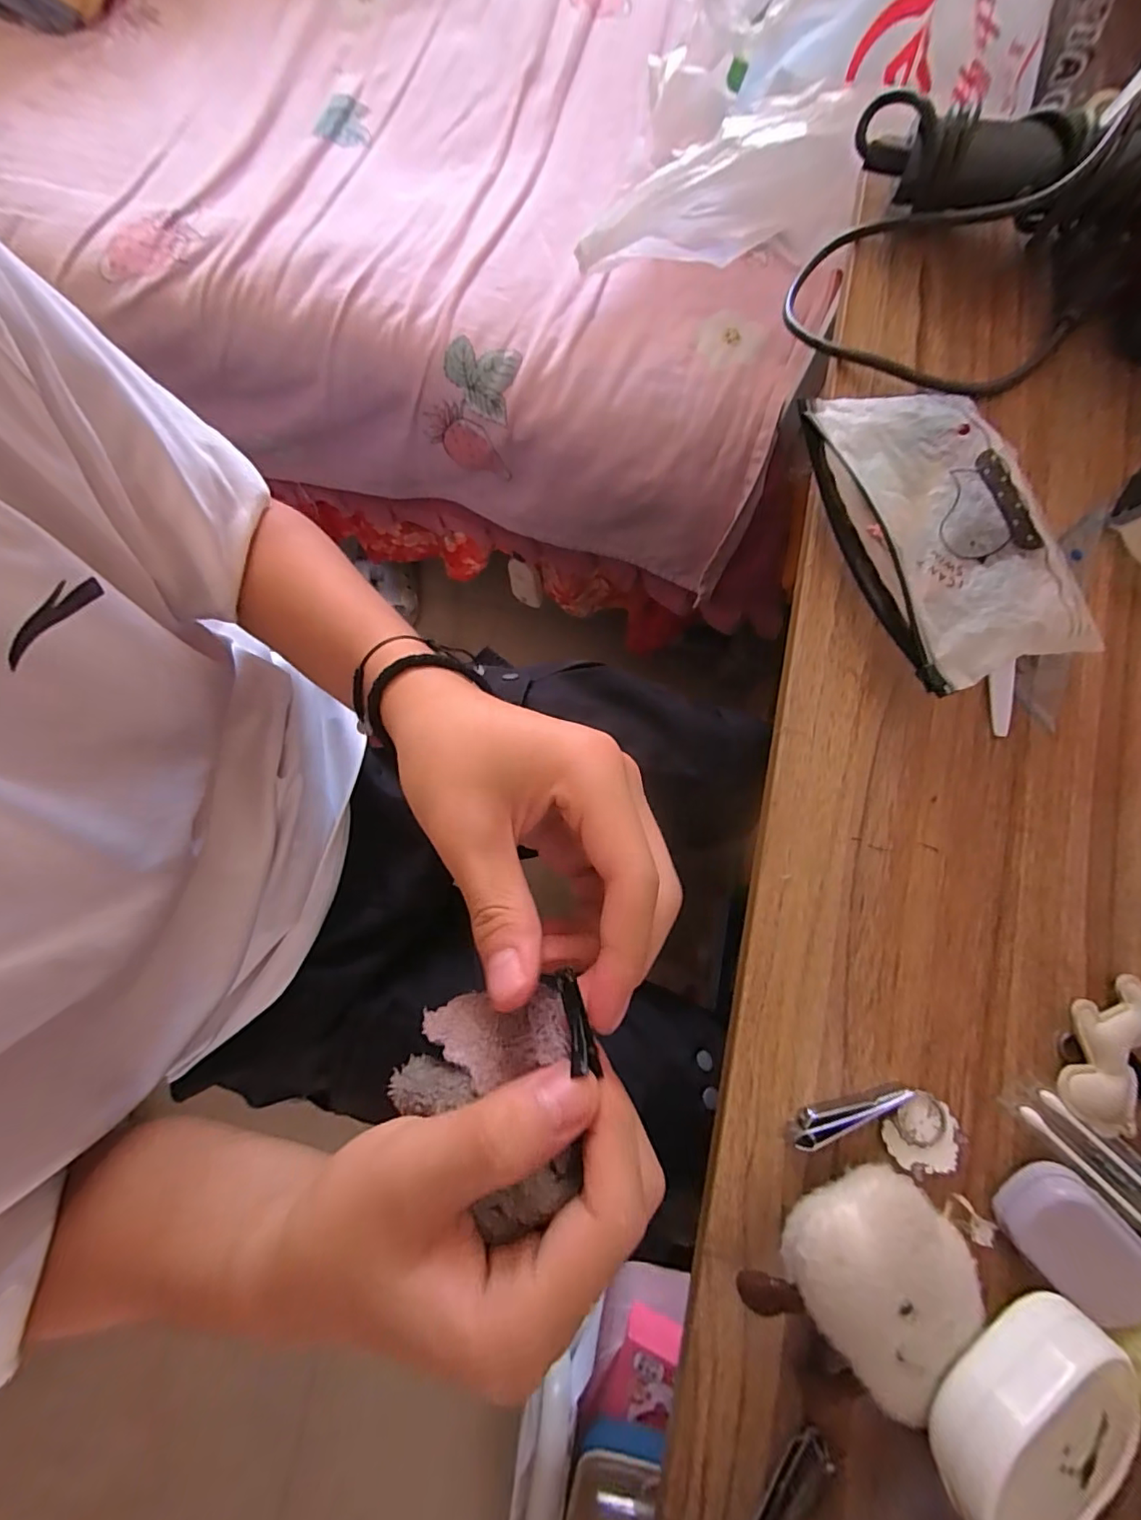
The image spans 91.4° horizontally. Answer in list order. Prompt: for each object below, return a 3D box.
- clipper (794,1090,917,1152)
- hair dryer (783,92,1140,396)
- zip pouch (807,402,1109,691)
[{"bbox_3d":[0.123,0.154,0.245,0.055,0.009,0.013,-22,81,-5],"label":"clipper"},{"bbox_3d":[0.257,-0.283,0.293,0.250,0.071,0.153,3,79,0],"label":"hair dryer"},{"bbox_3d":[0.188,-0.119,0.287,0.094,0.034,0.166,-17,80,-4],"label":"zip pouch"}]

